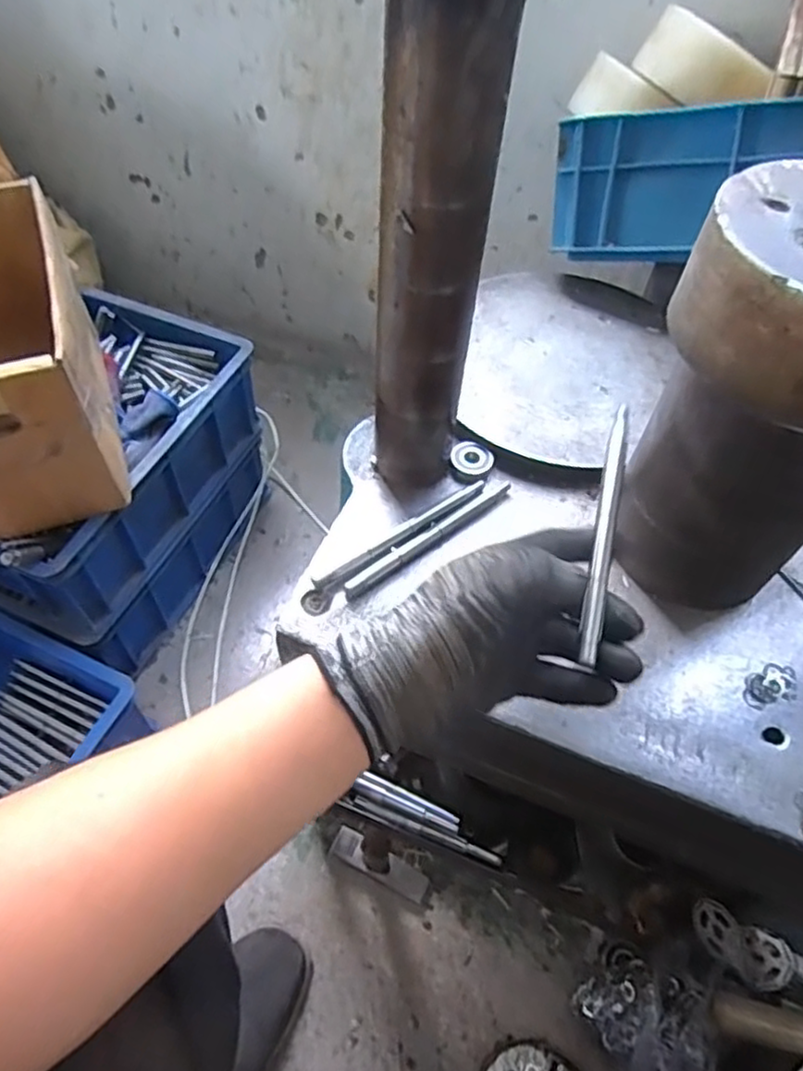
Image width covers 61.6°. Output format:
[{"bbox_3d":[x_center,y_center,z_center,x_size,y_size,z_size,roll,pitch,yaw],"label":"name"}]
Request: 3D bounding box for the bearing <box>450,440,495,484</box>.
[{"bbox_3d":[0.059,-0.062,0.567,0.035,0.018,0.030,20,56,10],"label":"bearing"}]

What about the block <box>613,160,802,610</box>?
[{"bbox_3d":[0.228,-0.077,0.436,0.143,0.244,0.138,35,60,19],"label":"block"}]

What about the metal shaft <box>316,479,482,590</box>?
[{"bbox_3d":[0.003,-0.002,0.521,0.161,0.010,0.014,-32,62,-23],"label":"metal shaft"}]

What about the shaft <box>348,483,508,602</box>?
[{"bbox_3d":[0.024,0.000,0.524,0.163,0.010,0.013,-32,62,-23],"label":"shaft"}]

